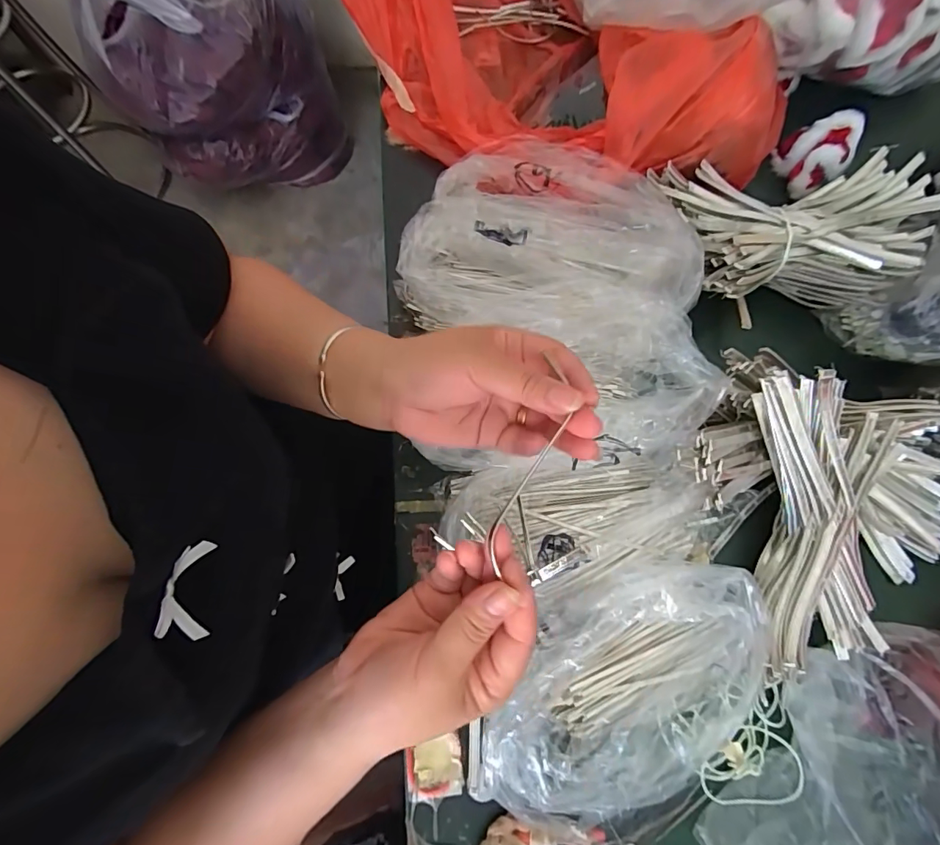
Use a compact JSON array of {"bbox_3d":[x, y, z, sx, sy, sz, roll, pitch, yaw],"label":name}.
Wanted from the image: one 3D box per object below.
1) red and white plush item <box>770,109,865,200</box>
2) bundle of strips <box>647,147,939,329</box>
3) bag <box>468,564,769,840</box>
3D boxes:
[{"bbox_3d":[0.384,-0.301,0.494,0.072,0.052,0.073,-23,75,-8],"label":"red and white plush item"},{"bbox_3d":[0.315,-0.182,0.444,0.254,0.060,0.152,-8,74,-3],"label":"bundle of strips"},{"bbox_3d":[0.110,0.201,0.326,0.225,0.052,0.148,-13,74,-5],"label":"bag"}]

